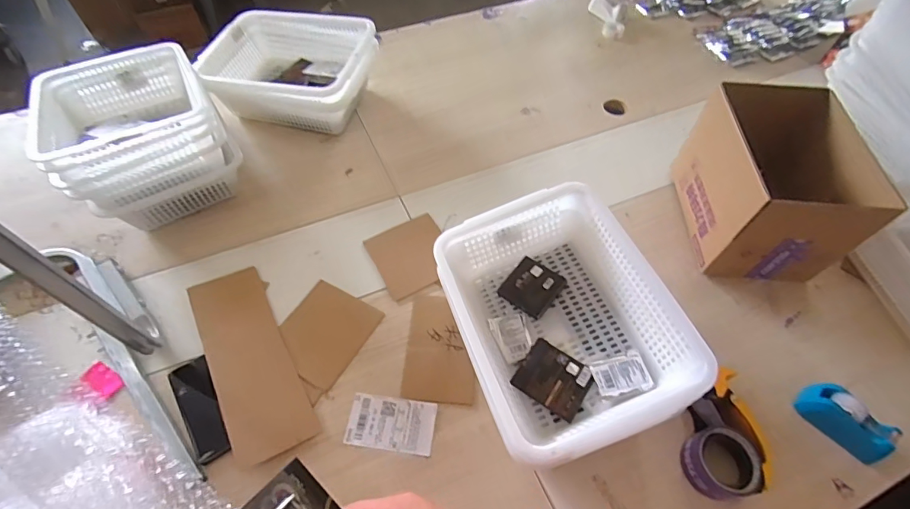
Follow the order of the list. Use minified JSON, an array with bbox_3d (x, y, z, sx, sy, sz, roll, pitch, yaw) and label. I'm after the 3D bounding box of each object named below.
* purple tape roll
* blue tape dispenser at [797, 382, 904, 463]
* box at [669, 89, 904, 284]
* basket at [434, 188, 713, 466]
[{"bbox_3d":[0.374,0.300,0.642,0.089,0.061,0.088,1,56,-1],"label":"purple tape roll"},{"bbox_3d":[0.586,0.249,0.673,0.062,0.059,0.119,-29,62,-19],"label":"blue tape dispenser"},{"bbox_3d":[0.565,-0.127,0.823,0.213,0.226,0.282,0,56,-1],"label":"box"},{"bbox_3d":[0.140,0.087,0.644,0.255,0.134,0.349,-16,58,-12],"label":"basket"}]

